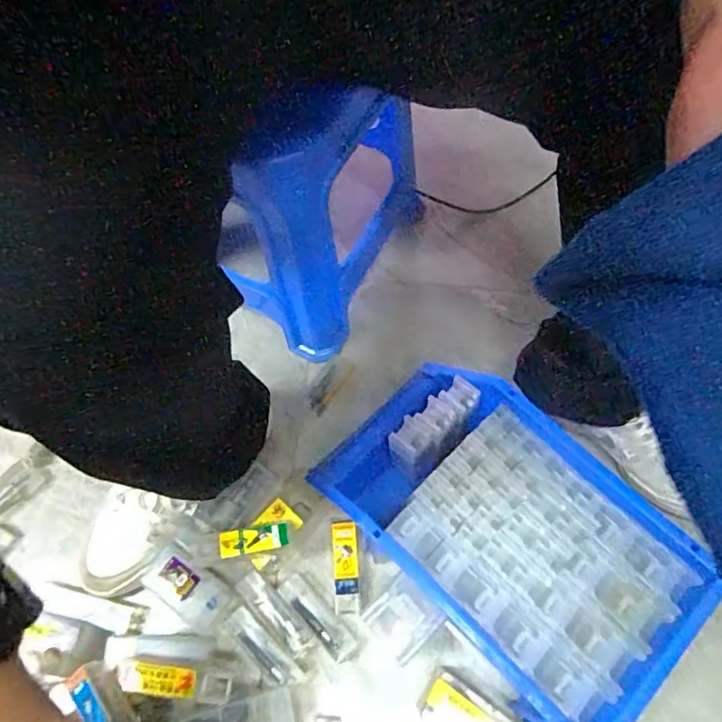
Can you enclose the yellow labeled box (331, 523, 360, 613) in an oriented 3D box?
[{"bbox_3d":[-0.017,0.227,0.617,0.027,0.026,0.092,-4,62,0],"label":"yellow labeled box"}]

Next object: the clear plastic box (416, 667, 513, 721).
[{"bbox_3d":[0.113,0.353,0.545,0.111,0.041,0.046,32,70,15],"label":"clear plastic box"}]

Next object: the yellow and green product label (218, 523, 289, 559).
[{"bbox_3d":[-0.110,0.182,0.575,0.069,0.010,0.026,-10,62,-4],"label":"yellow and green product label"}]

